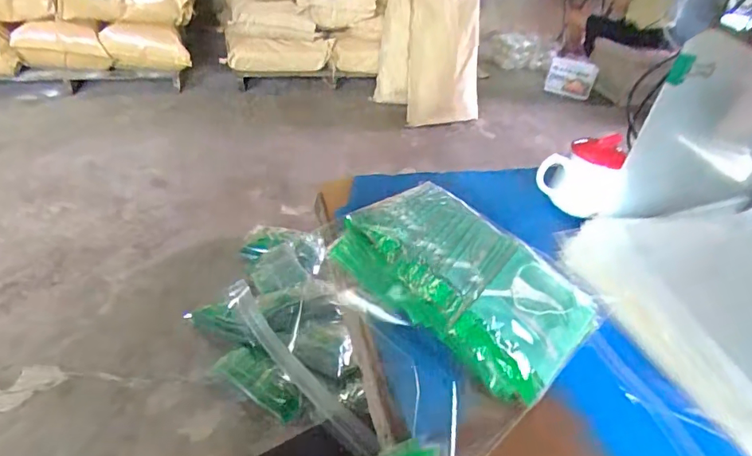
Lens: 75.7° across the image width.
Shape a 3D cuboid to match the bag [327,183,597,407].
[{"bbox_3d":[0.086,0.051,0.516,0.165,0.061,0.265,-25,48,-36],"label":"bag"}]

